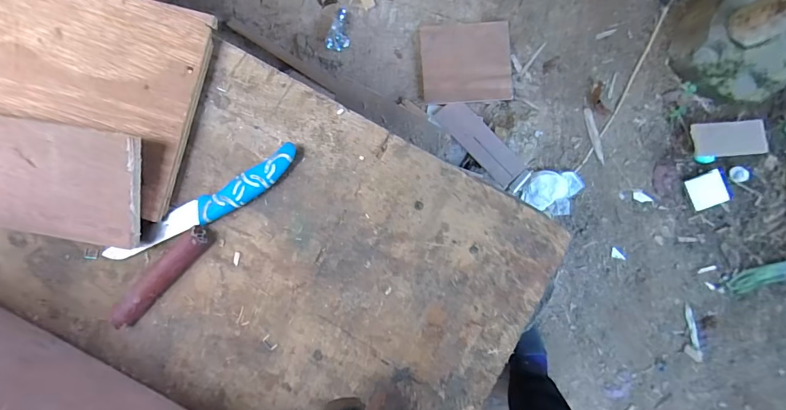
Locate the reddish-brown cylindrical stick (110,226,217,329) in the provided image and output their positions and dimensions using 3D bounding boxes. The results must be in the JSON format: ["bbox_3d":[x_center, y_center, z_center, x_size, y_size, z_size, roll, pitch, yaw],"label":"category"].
[{"bbox_3d":[-0.191,0.060,0.324,0.104,0.014,0.020,-44,83,1],"label":"reddish-brown cylindrical stick"}]

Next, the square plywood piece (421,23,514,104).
[{"bbox_3d":[0.209,-0.406,1.121,0.248,0.015,0.222,-4,86,5],"label":"square plywood piece"}]

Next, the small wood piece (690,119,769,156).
[{"bbox_3d":[0.913,-0.181,1.064,0.187,0.024,0.093,-5,86,5],"label":"small wood piece"}]

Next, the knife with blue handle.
[{"bbox_3d":[-0.158,0.005,0.329,0.179,0.012,0.024,-30,84,3],"label":"knife with blue handle"}]

